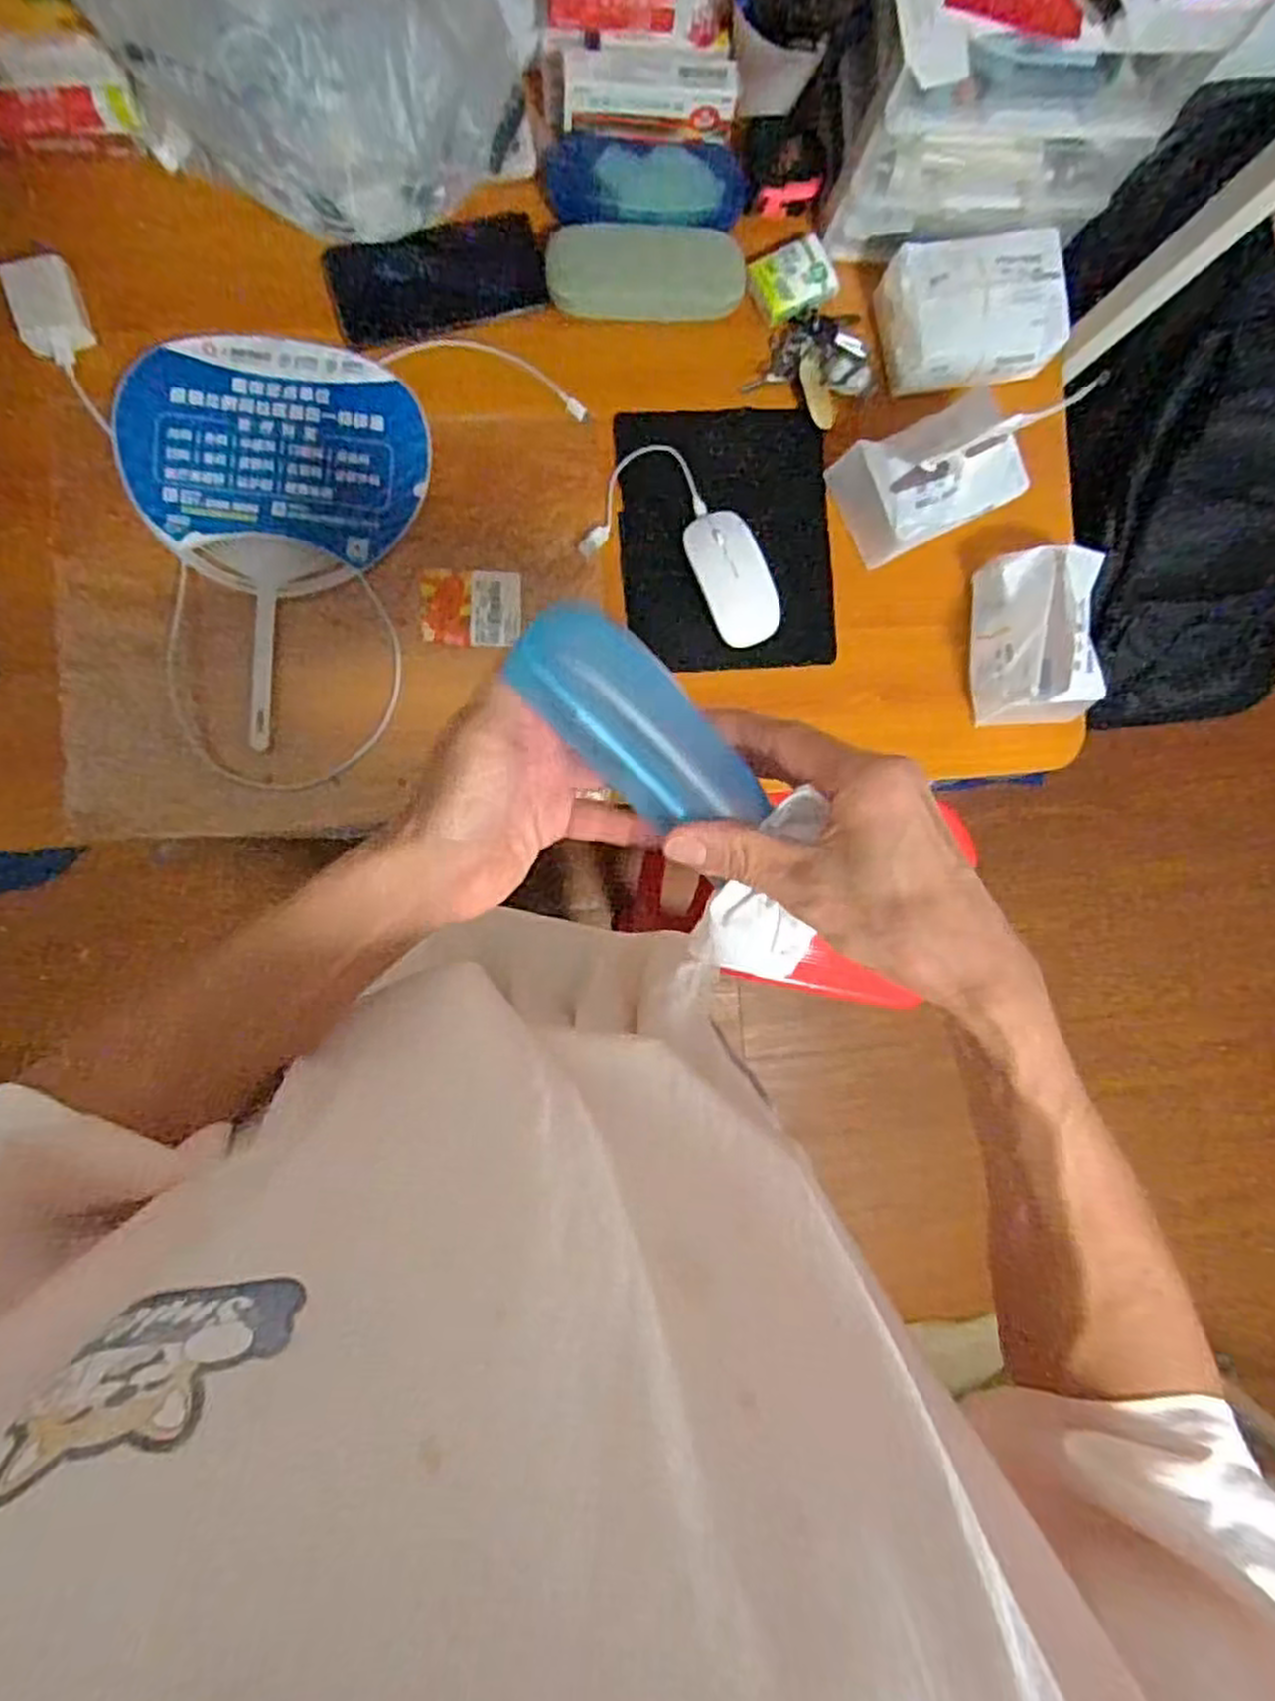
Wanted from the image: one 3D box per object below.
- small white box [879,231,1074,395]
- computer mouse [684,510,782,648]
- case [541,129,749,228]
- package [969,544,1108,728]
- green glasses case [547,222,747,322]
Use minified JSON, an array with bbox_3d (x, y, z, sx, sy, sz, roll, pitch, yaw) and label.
[{"bbox_3d":[0.276,-0.438,0.651,0.137,0.062,0.105,-11,93,-7],"label":"small white box"},{"bbox_3d":[0.079,-0.225,0.655,0.058,0.025,0.110,-25,95,-6],"label":"computer mouse"},{"bbox_3d":[0.007,-0.529,0.635,0.160,0.033,0.065,3,91,-7],"label":"case"},{"bbox_3d":[0.340,-0.180,0.665,0.088,0.067,0.137,-2,92,-7],"label":"package"},{"bbox_3d":[0.009,-0.455,0.633,0.159,0.064,0.046,1,92,-7],"label":"green glasses case"}]

